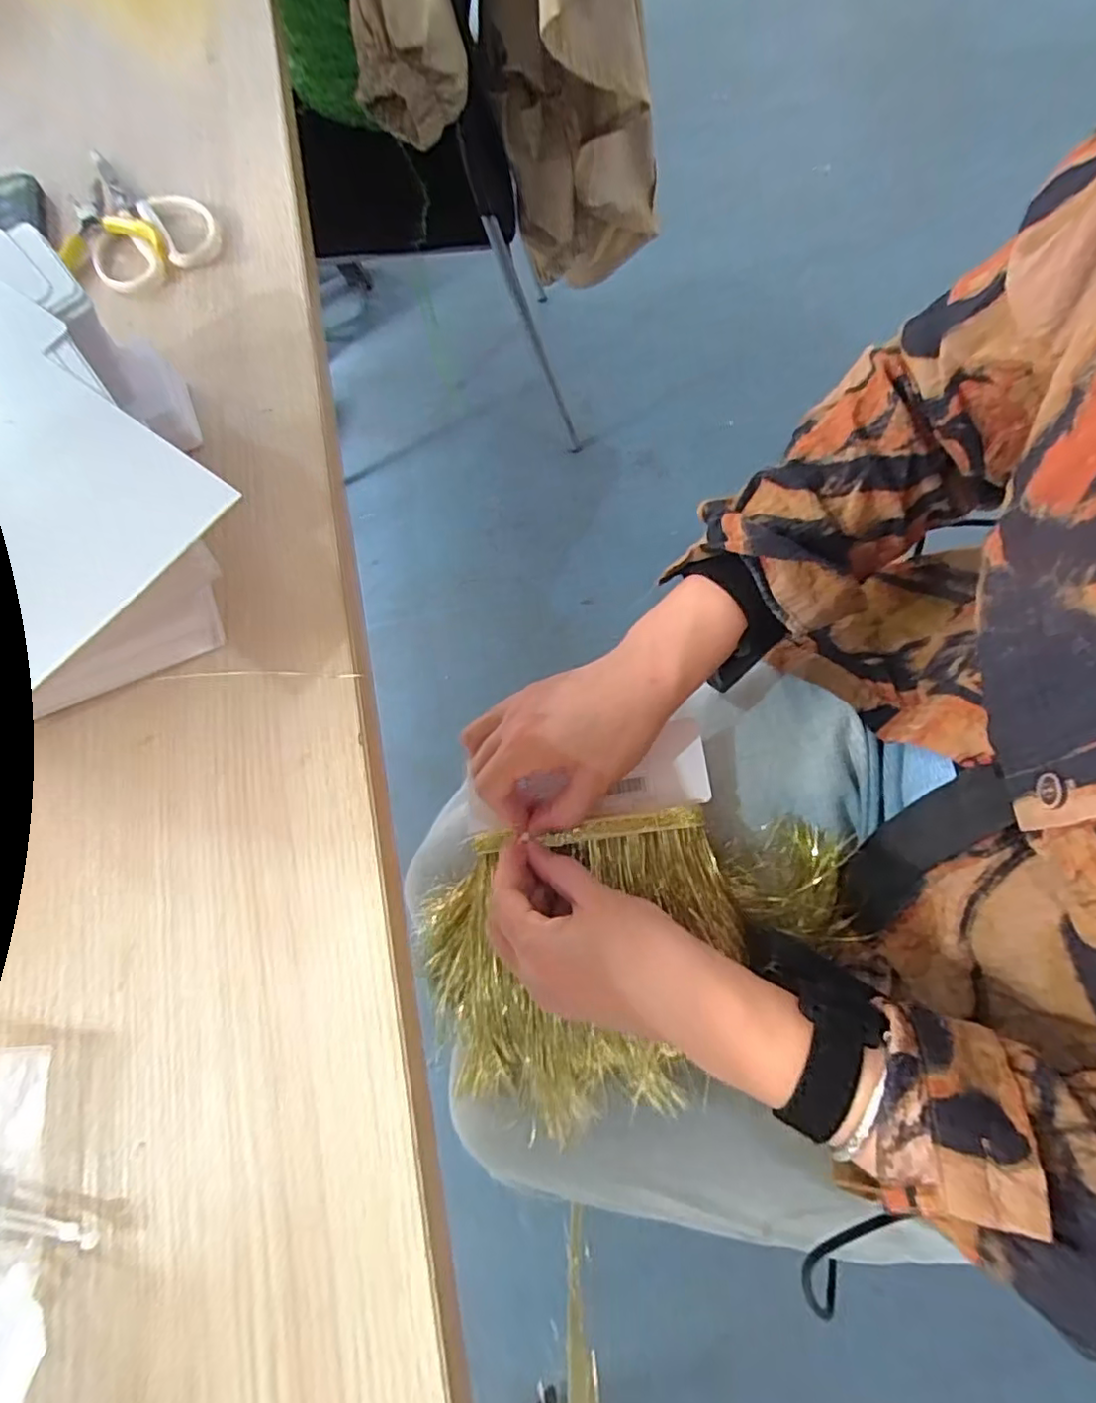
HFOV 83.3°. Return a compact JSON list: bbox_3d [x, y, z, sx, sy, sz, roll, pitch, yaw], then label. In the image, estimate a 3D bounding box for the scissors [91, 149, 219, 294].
[{"bbox_3d":[-0.264,-0.314,0.392,0.076,0.018,0.120,-32,70,-8],"label":"scissors"}]

